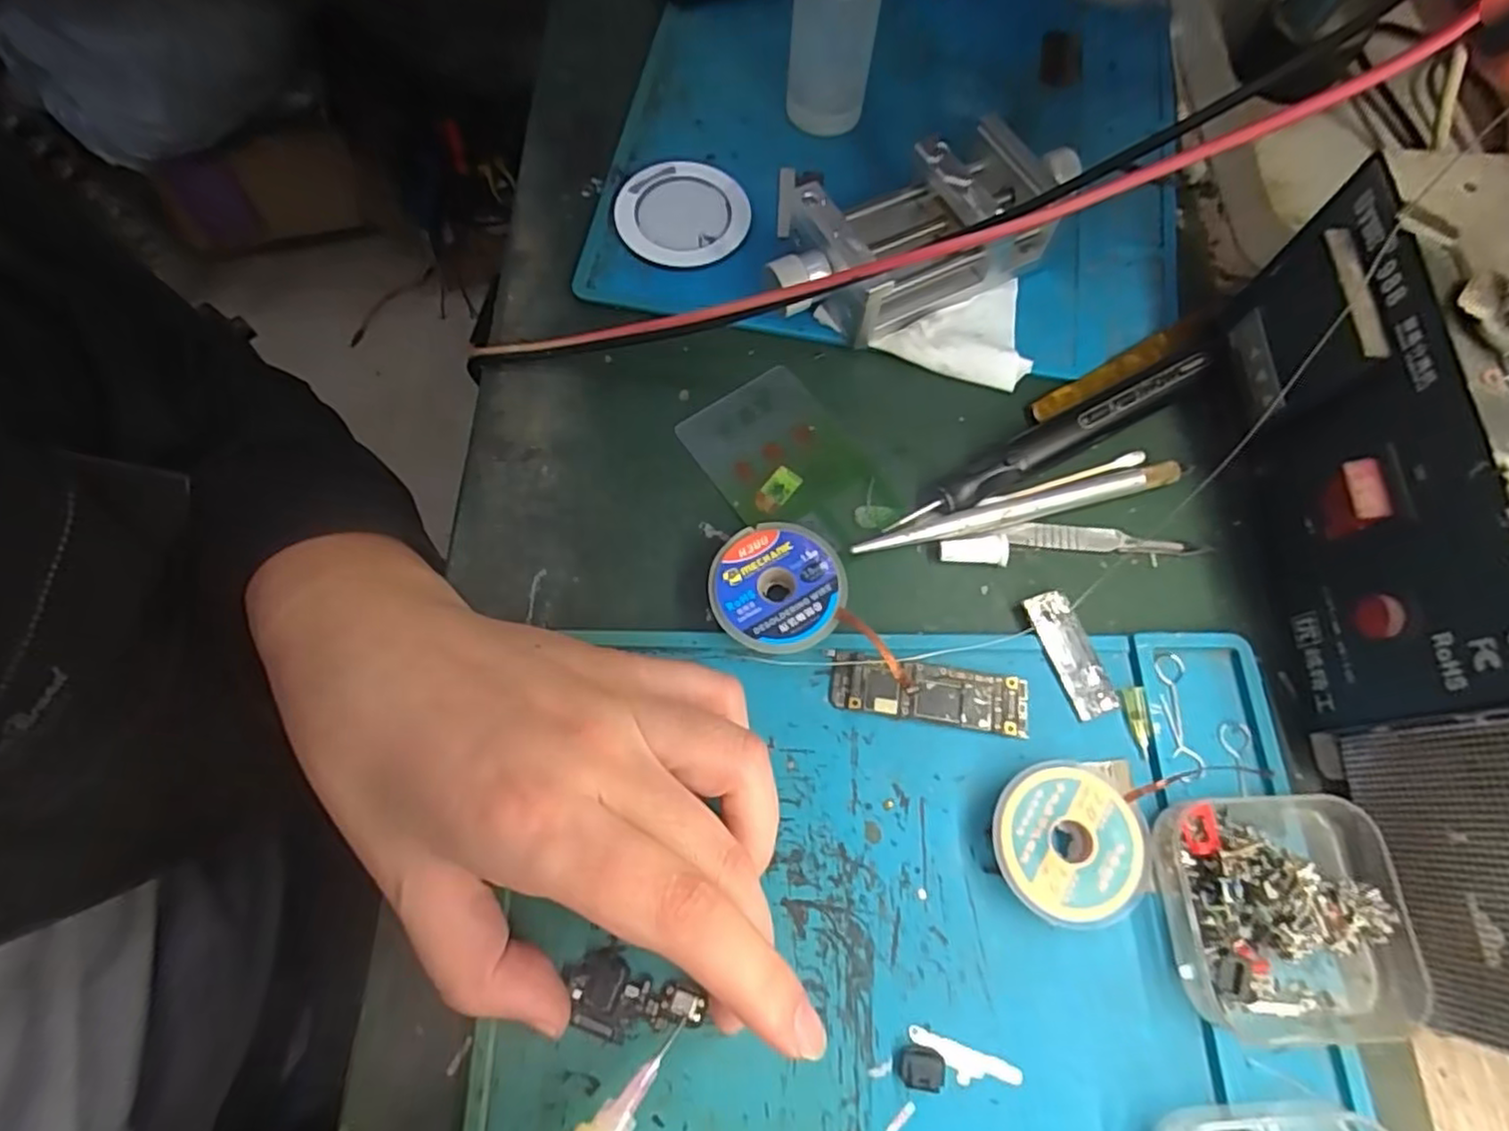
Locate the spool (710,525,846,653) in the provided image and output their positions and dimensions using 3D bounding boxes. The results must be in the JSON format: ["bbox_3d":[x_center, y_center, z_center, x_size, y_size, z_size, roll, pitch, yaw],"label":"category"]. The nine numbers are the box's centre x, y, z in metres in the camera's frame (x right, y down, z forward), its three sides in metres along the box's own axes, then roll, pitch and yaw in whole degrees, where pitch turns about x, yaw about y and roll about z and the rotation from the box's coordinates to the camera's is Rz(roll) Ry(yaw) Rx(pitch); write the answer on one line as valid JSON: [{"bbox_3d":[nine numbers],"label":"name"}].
[{"bbox_3d":[0.008,0.008,0.237,0.044,0.012,0.044,0,68,0],"label":"spool"}]

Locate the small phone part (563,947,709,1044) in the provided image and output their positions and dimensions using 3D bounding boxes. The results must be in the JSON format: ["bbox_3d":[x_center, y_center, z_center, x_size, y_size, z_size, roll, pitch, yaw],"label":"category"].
[{"bbox_3d":[-0.035,0.124,0.196,0.040,0.004,0.021,11,69,2],"label":"small phone part"}]

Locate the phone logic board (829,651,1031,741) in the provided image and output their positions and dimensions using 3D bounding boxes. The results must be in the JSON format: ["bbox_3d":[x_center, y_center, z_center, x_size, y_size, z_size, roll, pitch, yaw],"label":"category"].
[{"bbox_3d":[0.058,0.042,0.229,0.065,0.006,0.019,8,68,3],"label":"phone logic board"}]

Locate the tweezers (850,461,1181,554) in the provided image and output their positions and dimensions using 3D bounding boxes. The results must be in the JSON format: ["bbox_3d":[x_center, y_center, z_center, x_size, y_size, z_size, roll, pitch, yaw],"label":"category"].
[{"bbox_3d":[0.097,-0.020,0.252,0.126,0.007,0.008,-14,69,-6],"label":"tweezers"}]

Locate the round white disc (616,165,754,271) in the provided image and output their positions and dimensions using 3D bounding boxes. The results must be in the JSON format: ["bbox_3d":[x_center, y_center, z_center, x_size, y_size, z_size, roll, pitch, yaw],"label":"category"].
[{"bbox_3d":[-0.030,-0.150,0.294,0.055,0.010,0.050,0,68,0],"label":"round white disc"}]

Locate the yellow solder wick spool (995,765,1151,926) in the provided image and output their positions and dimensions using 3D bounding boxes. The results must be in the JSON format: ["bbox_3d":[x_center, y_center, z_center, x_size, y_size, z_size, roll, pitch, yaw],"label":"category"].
[{"bbox_3d":[0.094,0.084,0.210,0.045,0.012,0.044,0,68,0],"label":"yellow solder wick spool"}]

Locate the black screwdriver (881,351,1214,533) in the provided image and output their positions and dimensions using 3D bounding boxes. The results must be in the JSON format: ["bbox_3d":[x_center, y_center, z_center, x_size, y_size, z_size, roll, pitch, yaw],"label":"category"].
[{"bbox_3d":[0.108,-0.045,0.254,0.133,0.019,0.013,-27,71,-11],"label":"black screwdriver"}]

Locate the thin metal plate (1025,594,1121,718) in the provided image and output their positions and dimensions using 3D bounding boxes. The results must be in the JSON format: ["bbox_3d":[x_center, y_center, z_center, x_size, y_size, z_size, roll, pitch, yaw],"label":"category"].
[{"bbox_3d":[0.108,0.030,0.235,0.016,0.004,0.043,-18,70,-8],"label":"thin metal plate"}]

